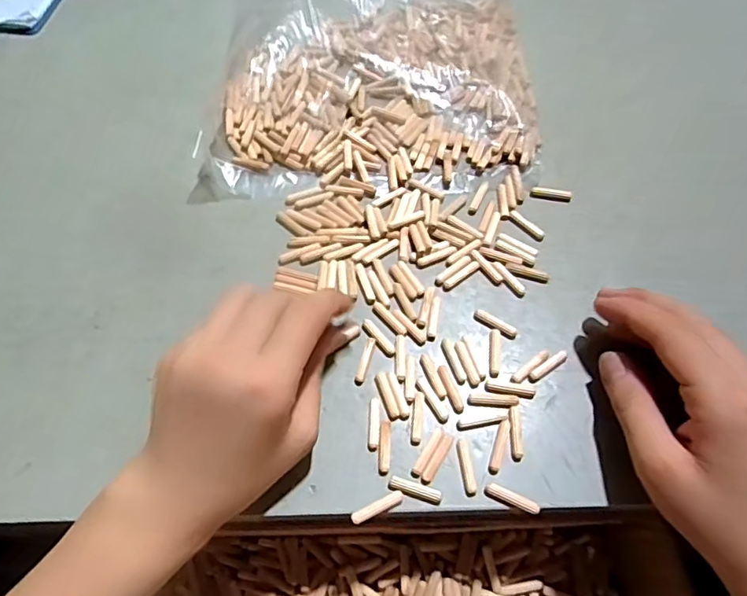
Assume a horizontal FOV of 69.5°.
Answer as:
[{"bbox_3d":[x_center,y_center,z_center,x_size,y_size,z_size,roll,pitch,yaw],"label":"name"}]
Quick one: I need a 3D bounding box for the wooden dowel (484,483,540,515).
[{"bbox_3d":[0.076,0.109,0.295,0.029,0.007,0.008,22,64,11],"label":"wooden dowel"}]

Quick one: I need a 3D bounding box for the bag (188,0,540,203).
[{"bbox_3d":[-0.003,-0.252,0.462,0.268,0.067,0.354,-1,62,-1],"label":"bag"}]

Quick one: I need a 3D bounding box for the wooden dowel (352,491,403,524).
[{"bbox_3d":[0.002,0.114,0.293,0.030,0.004,0.007,-24,65,-13],"label":"wooden dowel"}]

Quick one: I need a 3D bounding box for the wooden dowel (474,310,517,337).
[{"bbox_3d":[0.079,0.017,0.349,0.029,0.006,0.008,28,65,13],"label":"wooden dowel"}]

